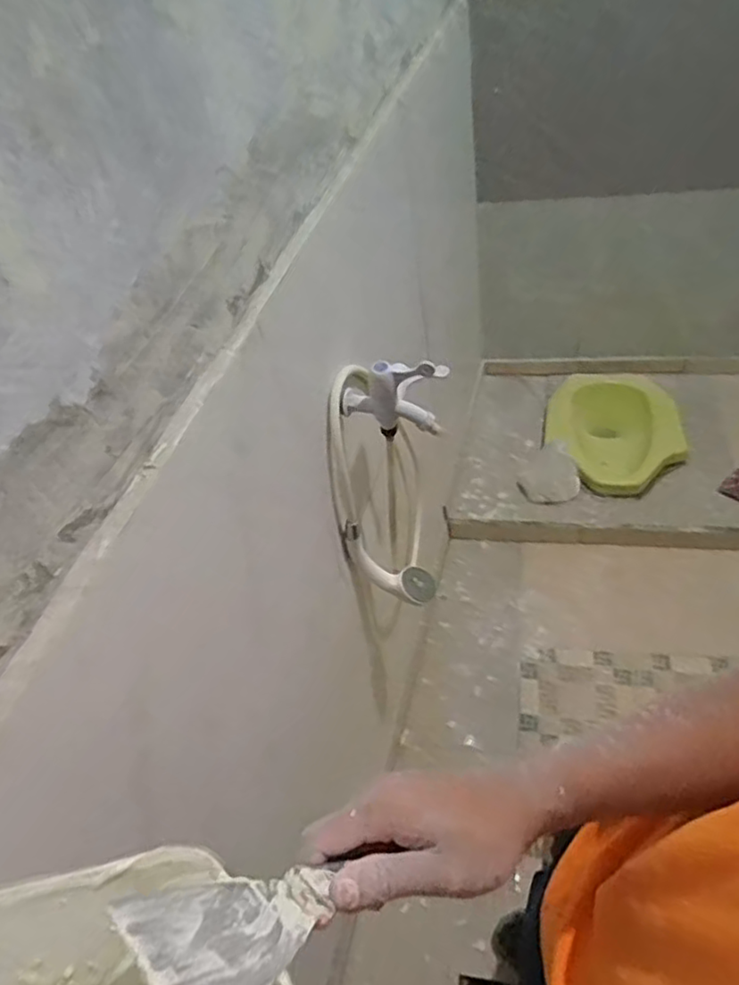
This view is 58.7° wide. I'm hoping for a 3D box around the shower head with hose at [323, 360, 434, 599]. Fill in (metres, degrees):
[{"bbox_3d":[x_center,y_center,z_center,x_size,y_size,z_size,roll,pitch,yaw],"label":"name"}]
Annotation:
[{"bbox_3d":[0.009,-0.004,1.001,0.130,0.355,0.195,-13,48,0],"label":"shower head with hose"}]

